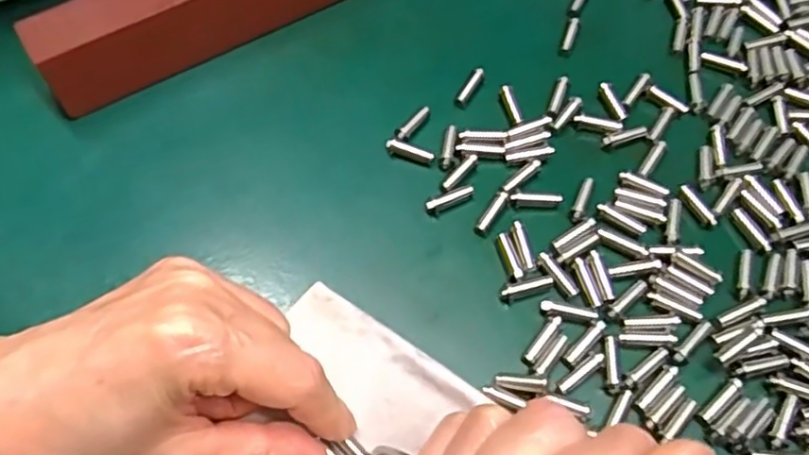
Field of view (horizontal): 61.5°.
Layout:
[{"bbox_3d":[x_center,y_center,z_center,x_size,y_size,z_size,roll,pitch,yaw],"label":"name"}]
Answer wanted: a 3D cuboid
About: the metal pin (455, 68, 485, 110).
[{"bbox_3d":[0.030,-0.064,0.311,0.005,0.004,0.022,30,67,13],"label":"metal pin"}]

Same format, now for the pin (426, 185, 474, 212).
[{"bbox_3d":[0.020,-0.013,0.283,0.022,0.004,0.005,-23,66,-11],"label":"pin"}]

